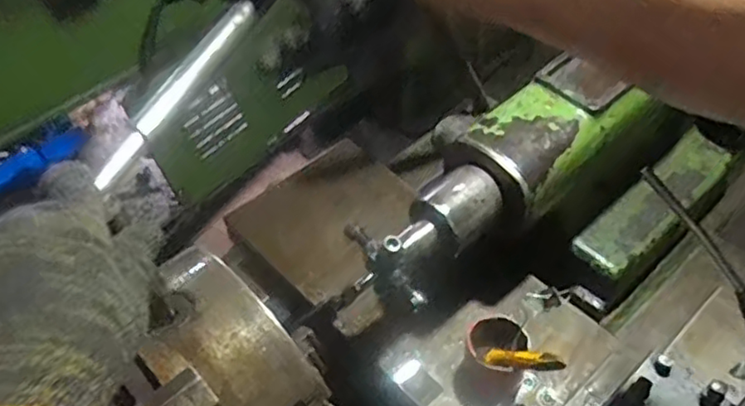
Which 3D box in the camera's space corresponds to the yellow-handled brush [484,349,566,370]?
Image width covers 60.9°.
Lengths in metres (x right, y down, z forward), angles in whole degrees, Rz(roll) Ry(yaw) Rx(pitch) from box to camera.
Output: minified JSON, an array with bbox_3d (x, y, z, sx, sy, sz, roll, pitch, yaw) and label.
[{"bbox_3d":[0.134,0.141,0.564,0.014,0.017,0.085,-45,19,-32],"label":"yellow-handled brush"}]

